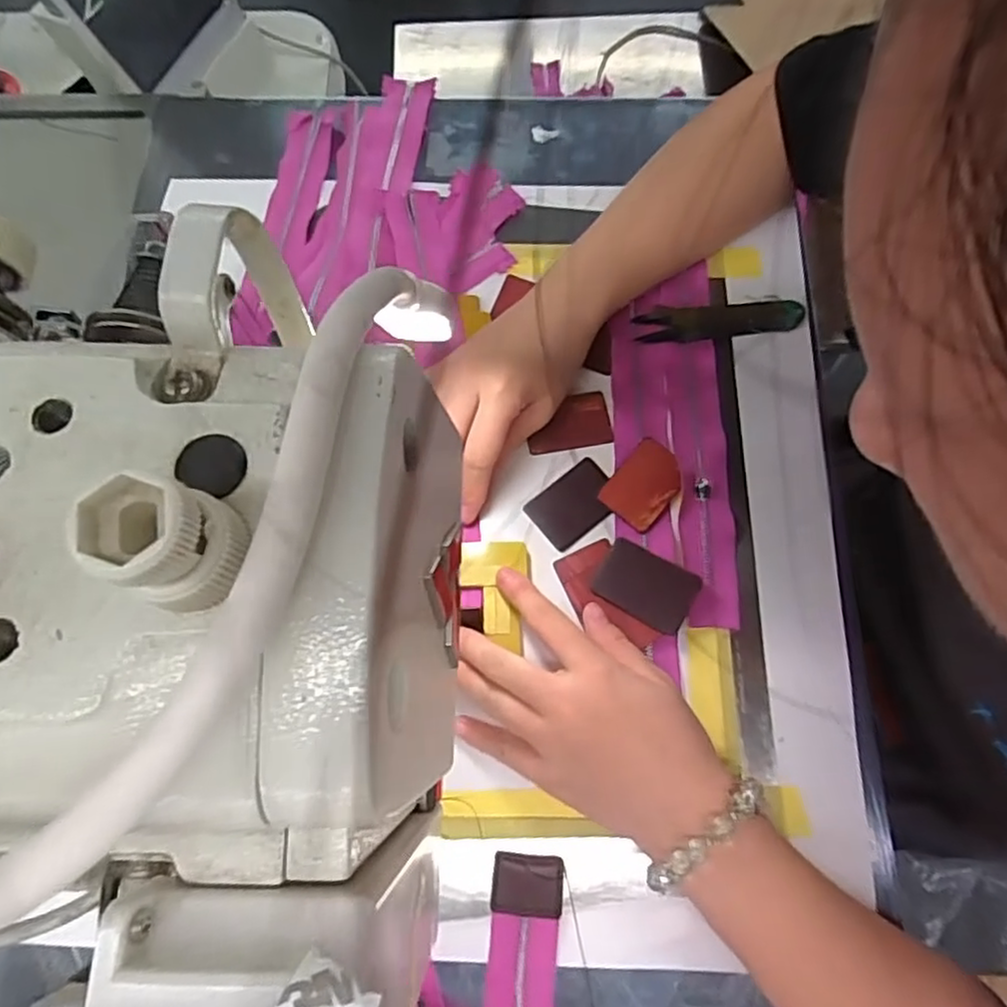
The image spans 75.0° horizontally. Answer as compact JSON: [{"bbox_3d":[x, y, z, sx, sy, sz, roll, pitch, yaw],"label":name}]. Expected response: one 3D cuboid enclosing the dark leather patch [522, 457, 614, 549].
[{"bbox_3d":[0.042,0.000,0.385,0.052,0.004,0.035,-37,75,-10],"label":"dark leather patch"}]

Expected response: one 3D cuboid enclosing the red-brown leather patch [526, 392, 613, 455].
[{"bbox_3d":[0.039,-0.050,0.401,0.051,0.005,0.035,-10,72,-2],"label":"red-brown leather patch"}]

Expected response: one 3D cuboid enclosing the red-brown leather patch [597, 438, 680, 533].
[{"bbox_3d":[0.083,-0.011,0.386,0.036,0.004,0.050,39,77,12],"label":"red-brown leather patch"}]

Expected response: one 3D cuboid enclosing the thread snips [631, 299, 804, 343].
[{"bbox_3d":[0.136,-0.117,0.417,0.103,0.010,0.022,-4,72,-1],"label":"thread snips"}]

